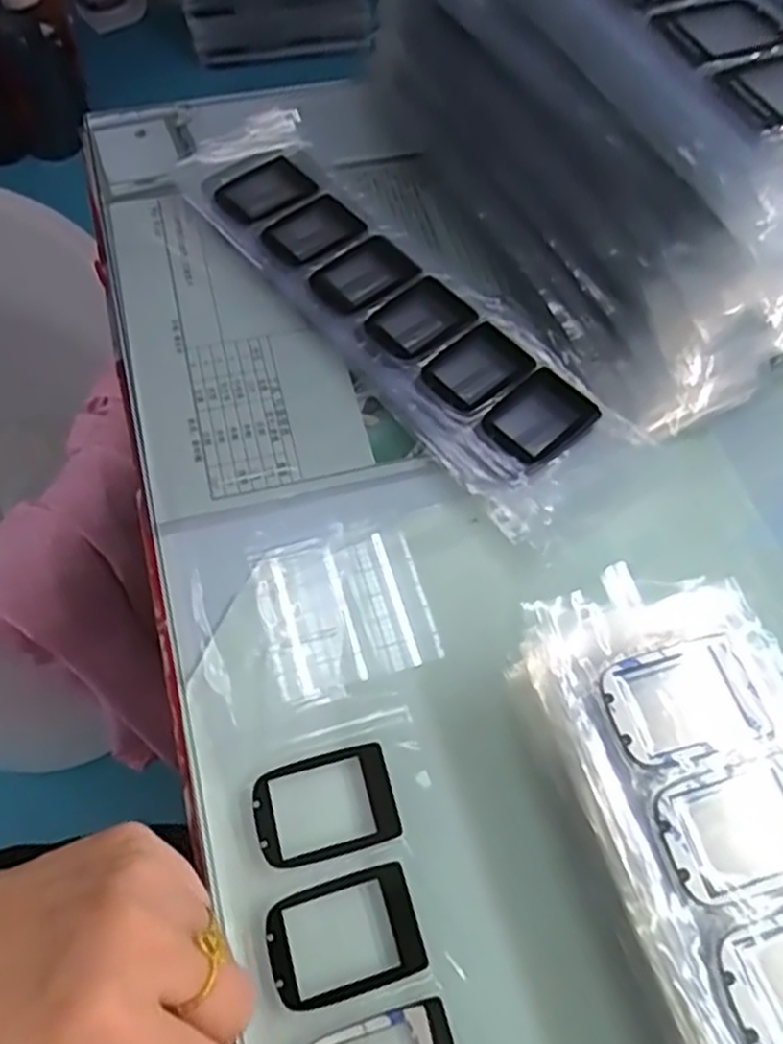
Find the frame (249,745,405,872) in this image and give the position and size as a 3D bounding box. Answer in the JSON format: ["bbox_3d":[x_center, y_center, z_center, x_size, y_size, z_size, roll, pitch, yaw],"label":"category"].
[{"bbox_3d":[-0.025,0.105,0.278,0.051,0.004,0.036,-13,63,-10],"label":"frame"}]

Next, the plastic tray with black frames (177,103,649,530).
[{"bbox_3d":[-0.007,-0.117,0.389,0.075,0.014,0.284,-35,69,-19],"label":"plastic tray with black frames"}]

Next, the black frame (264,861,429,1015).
[{"bbox_3d":[-0.016,0.143,0.258,0.051,0.004,0.036,-15,64,-10],"label":"black frame"}]

